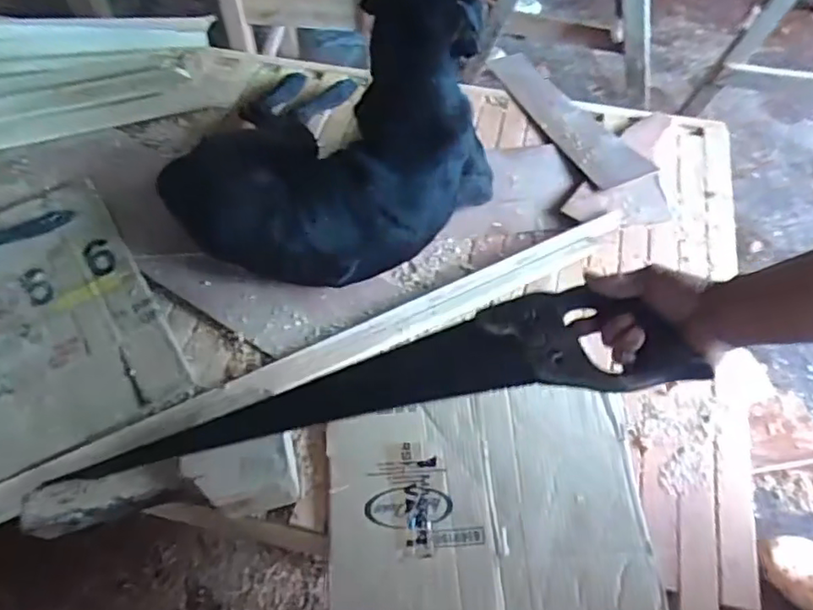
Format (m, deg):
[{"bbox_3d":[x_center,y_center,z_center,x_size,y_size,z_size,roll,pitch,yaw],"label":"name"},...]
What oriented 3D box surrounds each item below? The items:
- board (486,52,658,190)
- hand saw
[{"bbox_3d":[0.297,-0.362,1.191,0.110,0.017,0.393,-22,59,-16],"label":"board"},{"bbox_3d":[-0.066,0.087,0.681,0.674,0.026,0.116,-14,54,16],"label":"hand saw"}]

